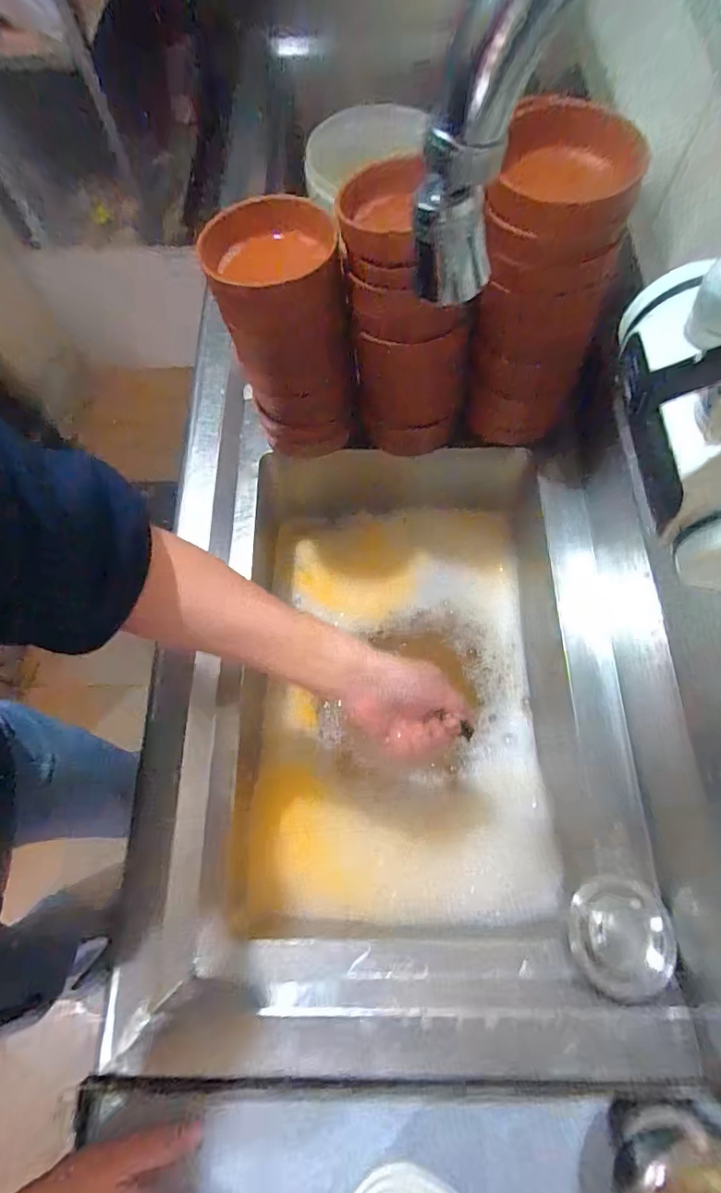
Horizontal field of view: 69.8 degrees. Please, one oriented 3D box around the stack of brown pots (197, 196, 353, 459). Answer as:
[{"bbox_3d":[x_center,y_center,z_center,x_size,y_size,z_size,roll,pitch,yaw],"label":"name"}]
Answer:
[{"bbox_3d":[-0.068,-0.250,0.507,0.111,0.208,0.115,-8,69,-2],"label":"stack of brown pots"}]

